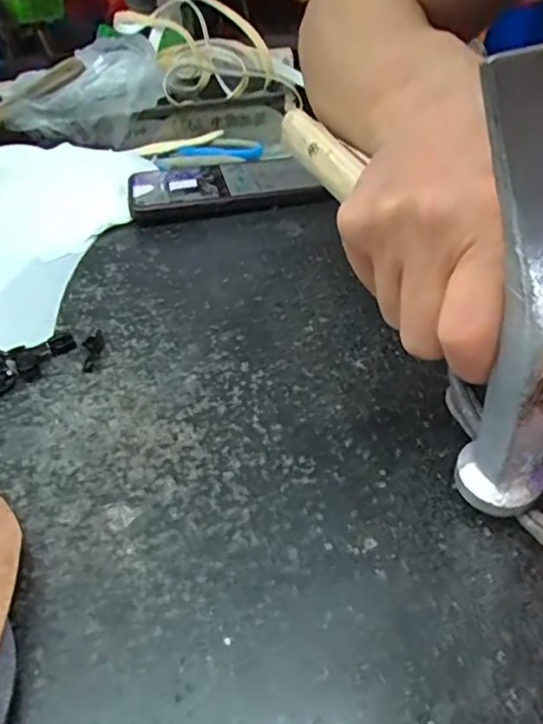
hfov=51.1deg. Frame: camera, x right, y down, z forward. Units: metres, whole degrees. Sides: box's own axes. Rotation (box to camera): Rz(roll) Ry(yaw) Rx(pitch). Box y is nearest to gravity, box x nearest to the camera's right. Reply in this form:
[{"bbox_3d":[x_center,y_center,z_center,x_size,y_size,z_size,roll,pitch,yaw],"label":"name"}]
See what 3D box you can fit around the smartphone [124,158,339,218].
[{"bbox_3d":[-0.039,-0.141,0.453,0.144,0.013,0.081,-10,39,-8],"label":"smartphone"}]

